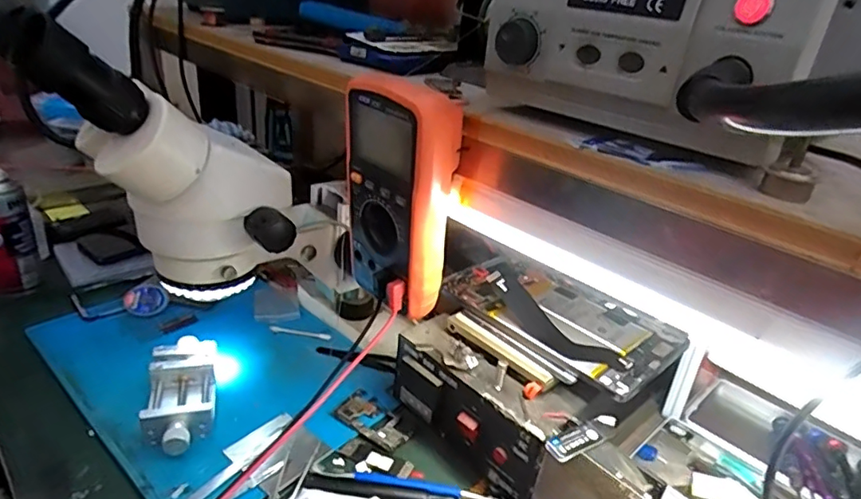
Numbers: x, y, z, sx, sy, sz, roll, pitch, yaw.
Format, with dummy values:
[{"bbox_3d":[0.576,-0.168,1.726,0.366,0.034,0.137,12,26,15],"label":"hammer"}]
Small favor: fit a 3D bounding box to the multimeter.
[{"bbox_3d":[-0.026,-0.040,0.425,0.048,0.170,0.088,-18,34,-40],"label":"multimeter"}]

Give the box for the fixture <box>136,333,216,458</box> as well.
[{"bbox_3d":[-0.228,0.132,0.504,0.056,0.033,0.133,-4,27,-19],"label":"fixture"}]

